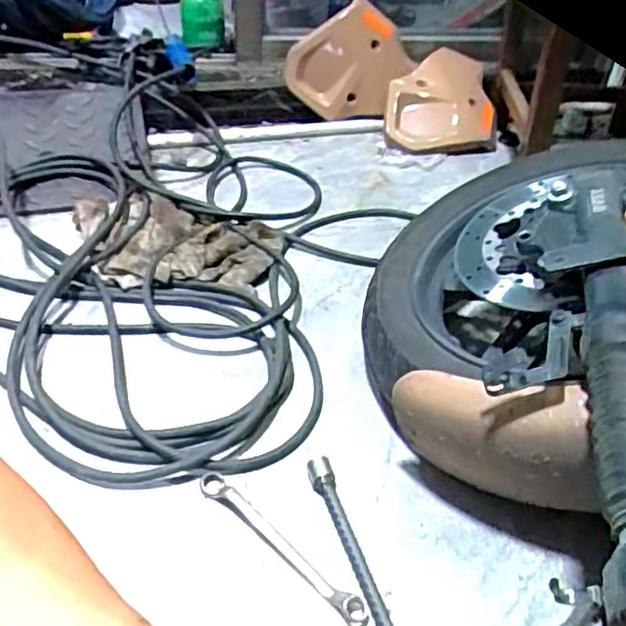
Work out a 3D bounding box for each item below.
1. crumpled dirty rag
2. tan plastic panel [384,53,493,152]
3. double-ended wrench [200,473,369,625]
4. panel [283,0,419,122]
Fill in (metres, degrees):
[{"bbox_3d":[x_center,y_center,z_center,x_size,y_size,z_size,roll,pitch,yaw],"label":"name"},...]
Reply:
[{"bbox_3d":[-0.197,-0.093,0.852,0.294,0.028,0.166,15,43,11],"label":"crumpled dirty rag"},{"bbox_3d":[0.228,-0.385,1.174,0.189,0.063,0.232,2,70,-7],"label":"tan plastic panel"},{"bbox_3d":[-0.029,0.192,0.541,0.187,0.013,0.018,33,49,29],"label":"double-ended wrench"},{"bbox_3d":[0.067,-0.440,1.160,0.208,0.185,0.050,-44,9,1],"label":"panel"}]

